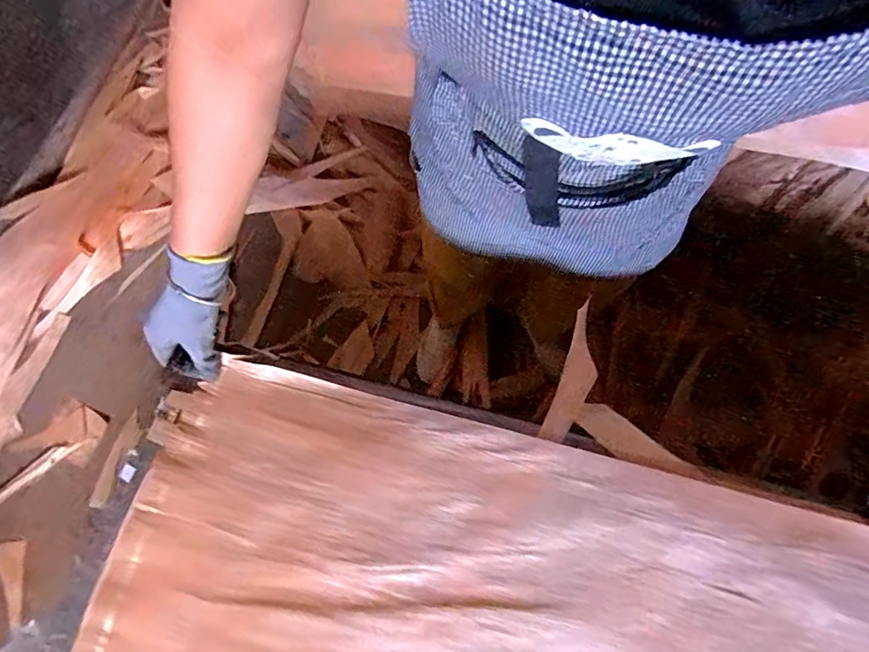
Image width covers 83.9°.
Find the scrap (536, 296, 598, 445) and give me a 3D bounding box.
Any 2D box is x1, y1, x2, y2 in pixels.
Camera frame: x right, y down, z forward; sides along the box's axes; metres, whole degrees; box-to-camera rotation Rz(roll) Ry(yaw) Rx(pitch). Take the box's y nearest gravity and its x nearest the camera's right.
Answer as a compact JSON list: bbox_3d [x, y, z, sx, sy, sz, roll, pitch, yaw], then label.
[{"bbox_3d":[0.172,0.043,0.575,0.040,0.021,0.226,23,48,6],"label":"scrap"}]

